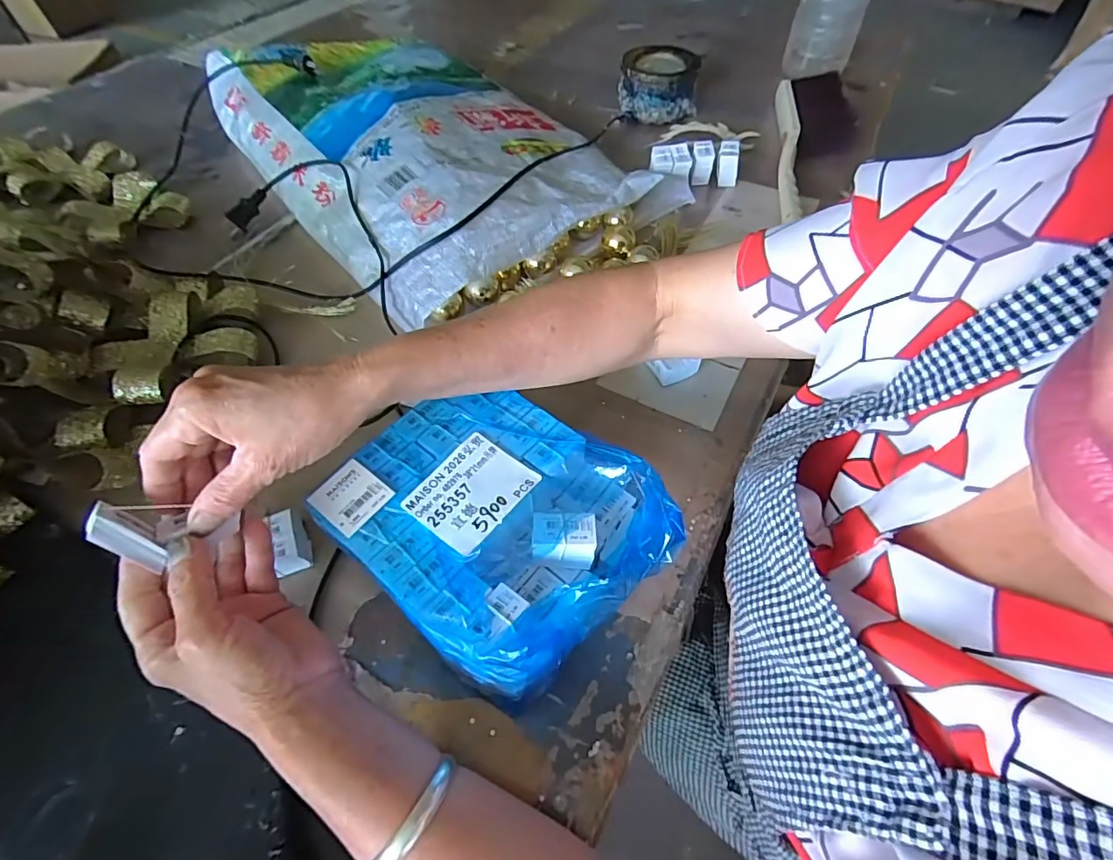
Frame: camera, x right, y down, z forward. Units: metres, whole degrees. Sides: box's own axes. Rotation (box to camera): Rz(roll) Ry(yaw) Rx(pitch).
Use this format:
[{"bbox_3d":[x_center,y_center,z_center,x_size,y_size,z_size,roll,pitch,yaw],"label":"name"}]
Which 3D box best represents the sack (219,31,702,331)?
[{"bbox_3d":[-0.169,-0.362,0.641,0.354,0.098,0.561,-34,61,-22],"label":"sack"}]

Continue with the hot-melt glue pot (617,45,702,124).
[{"bbox_3d":[0.156,-0.521,0.770,0.118,0.076,0.108,2,54,1],"label":"hot-melt glue pot"}]

